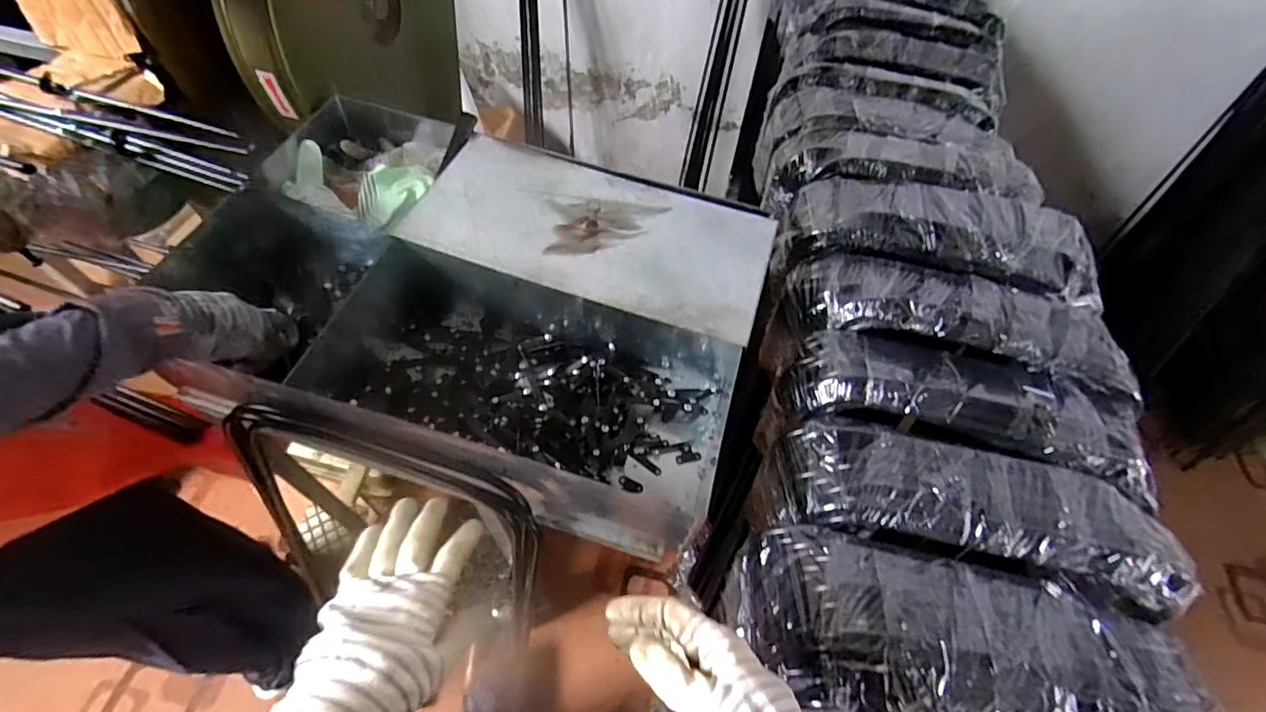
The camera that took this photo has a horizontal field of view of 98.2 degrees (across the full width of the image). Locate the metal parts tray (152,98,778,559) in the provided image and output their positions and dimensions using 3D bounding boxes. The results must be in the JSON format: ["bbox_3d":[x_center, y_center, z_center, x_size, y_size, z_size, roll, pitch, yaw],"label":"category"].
[{"bbox_3d":[-0.182,-0.076,0.655,0.657,0.134,0.423,17,58,8],"label":"metal parts tray"}]

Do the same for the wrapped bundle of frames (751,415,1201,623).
[{"bbox_3d":[0.322,0.159,0.548,0.375,0.119,0.123,15,58,6],"label":"wrapped bundle of frames"}]

